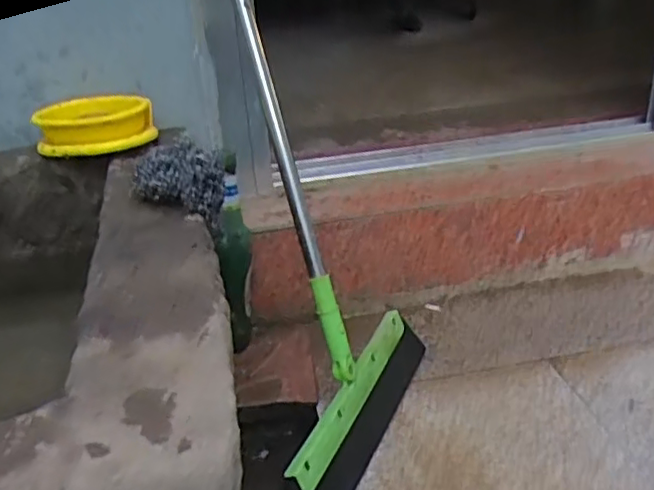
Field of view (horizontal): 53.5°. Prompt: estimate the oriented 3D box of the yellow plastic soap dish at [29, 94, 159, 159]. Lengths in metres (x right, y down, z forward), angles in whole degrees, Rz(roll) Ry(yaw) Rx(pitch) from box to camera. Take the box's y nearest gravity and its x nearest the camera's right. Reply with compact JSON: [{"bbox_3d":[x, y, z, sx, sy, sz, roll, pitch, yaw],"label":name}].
[{"bbox_3d":[-0.245,-0.129,0.685,0.118,0.039,0.111,-11,28,-15],"label":"yellow plastic soap dish"}]

